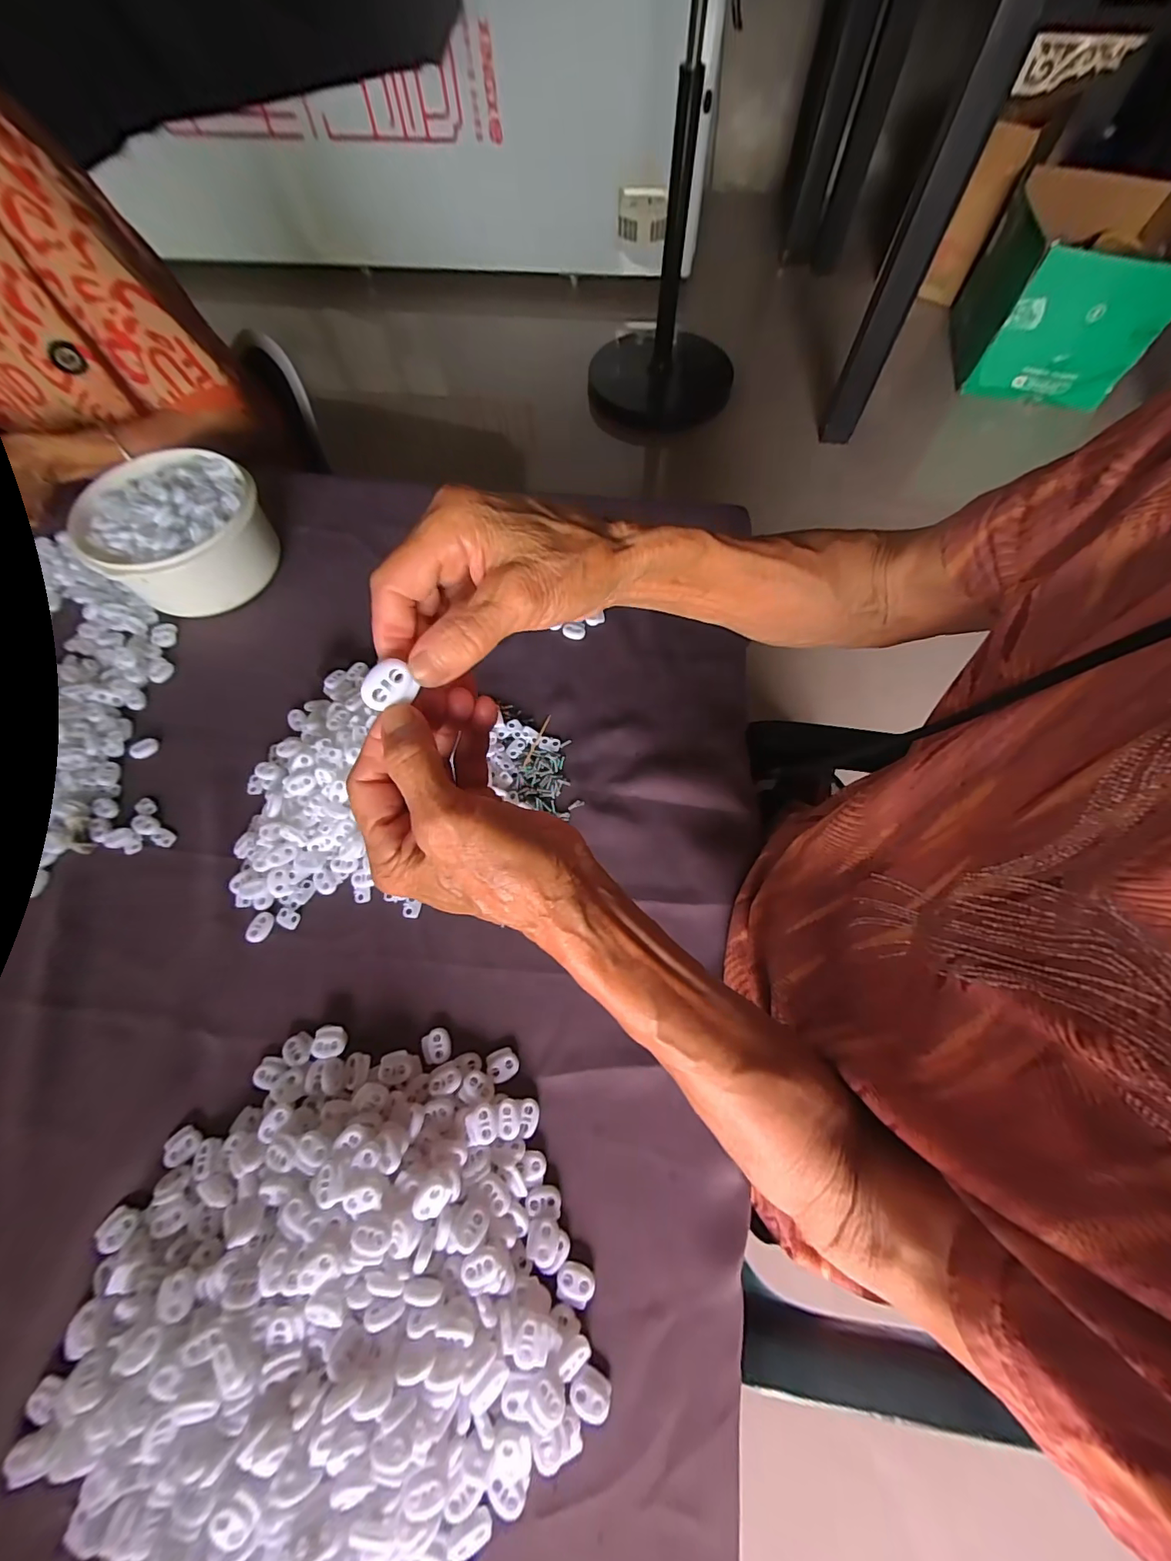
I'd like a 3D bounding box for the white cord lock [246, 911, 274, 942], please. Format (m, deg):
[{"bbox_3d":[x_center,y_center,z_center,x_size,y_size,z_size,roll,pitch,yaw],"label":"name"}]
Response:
[{"bbox_3d":[-0.251,0.113,0.382,0.015,0.004,0.023,18,68,8],"label":"white cord lock"}]

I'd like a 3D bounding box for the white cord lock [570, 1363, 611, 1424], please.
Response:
[{"bbox_3d":[0.003,0.343,0.277,0.022,0.007,0.018,28,70,12],"label":"white cord lock"}]

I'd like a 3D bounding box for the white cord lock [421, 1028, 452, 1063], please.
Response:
[{"bbox_3d":[-0.105,0.187,0.349,0.019,0.005,0.022,-18,68,-7],"label":"white cord lock"}]

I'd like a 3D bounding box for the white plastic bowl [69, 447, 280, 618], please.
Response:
[{"bbox_3d":[-0.401,-0.250,0.500,0.156,0.085,0.151,0,67,1],"label":"white plastic bowl"}]

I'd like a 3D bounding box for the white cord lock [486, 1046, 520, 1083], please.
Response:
[{"bbox_3d":[-0.057,0.195,0.341,0.020,0.004,0.019,-29,69,-11],"label":"white cord lock"}]

